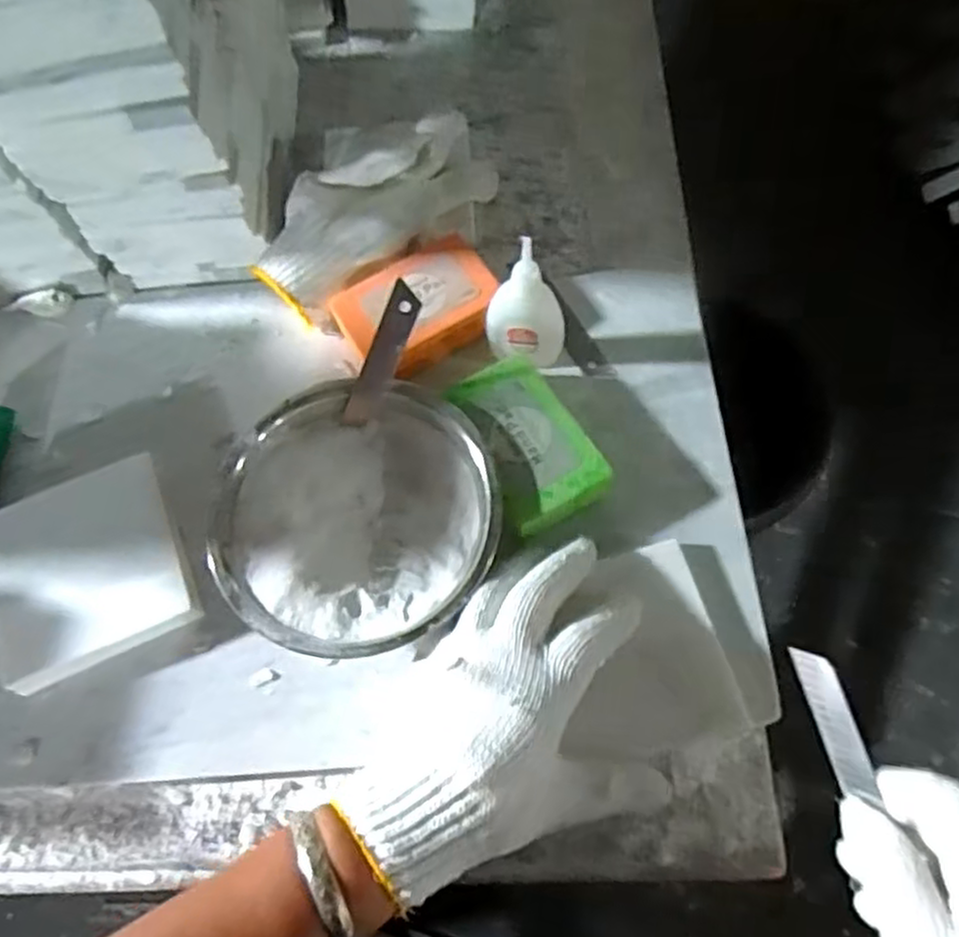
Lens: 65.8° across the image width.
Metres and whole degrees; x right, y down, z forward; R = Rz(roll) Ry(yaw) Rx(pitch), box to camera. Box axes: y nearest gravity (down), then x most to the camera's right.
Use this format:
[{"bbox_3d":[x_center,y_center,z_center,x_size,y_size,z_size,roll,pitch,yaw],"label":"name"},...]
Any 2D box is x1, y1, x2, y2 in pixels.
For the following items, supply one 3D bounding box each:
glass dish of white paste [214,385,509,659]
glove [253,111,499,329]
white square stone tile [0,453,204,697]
[{"bbox_3d":[-0.066,0.027,0.408,0.150,0.044,0.148,0,68,0],"label":"glass dish of white paste"},{"bbox_3d":[-0.065,-0.173,0.485,0.183,0.052,0.083,-38,72,-13],"label":"glove"},{"bbox_3d":[-0.217,0.057,0.408,0.103,0.022,0.101,-22,69,-8],"label":"white square stone tile"}]

